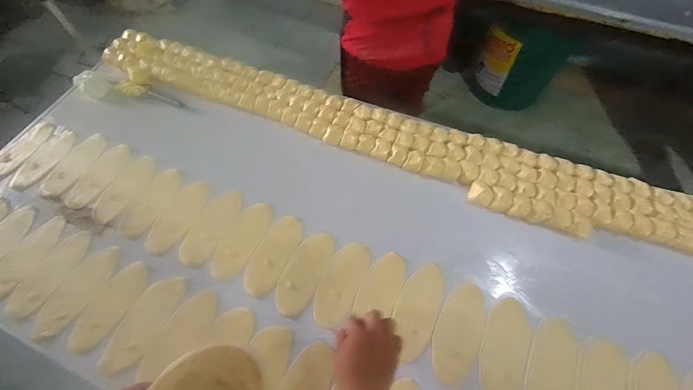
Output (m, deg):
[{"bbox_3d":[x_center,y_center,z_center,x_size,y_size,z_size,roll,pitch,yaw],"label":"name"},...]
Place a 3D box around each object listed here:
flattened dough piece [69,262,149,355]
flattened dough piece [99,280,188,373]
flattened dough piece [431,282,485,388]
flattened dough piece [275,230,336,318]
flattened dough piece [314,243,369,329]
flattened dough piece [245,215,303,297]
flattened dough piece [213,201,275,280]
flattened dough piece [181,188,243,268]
[{"bbox_3d":[-0.458,0.213,0.669,0.074,0.011,0.175,22,64,13],"label":"flattened dough piece"},{"bbox_3d":[-0.384,0.238,0.650,0.079,0.007,0.186,22,65,14],"label":"flattened dough piece"},{"bbox_3d":[0.206,0.246,0.633,0.078,0.004,0.185,21,64,13],"label":"flattened dough piece"},{"bbox_3d":[-0.083,0.154,0.696,0.073,0.008,0.177,21,64,13],"label":"flattened dough piece"},{"bbox_3d":[-0.011,0.172,0.680,0.072,0.005,0.170,22,64,13],"label":"flattened dough piece"},{"bbox_3d":[-0.149,0.122,0.716,0.074,0.004,0.174,22,64,13],"label":"flattened dough piece"},{"bbox_3d":[-0.221,0.094,0.733,0.076,0.009,0.181,21,64,13],"label":"flattened dough piece"},{"bbox_3d":[-0.293,0.067,0.752,0.073,0.012,0.184,18,63,11],"label":"flattened dough piece"}]

